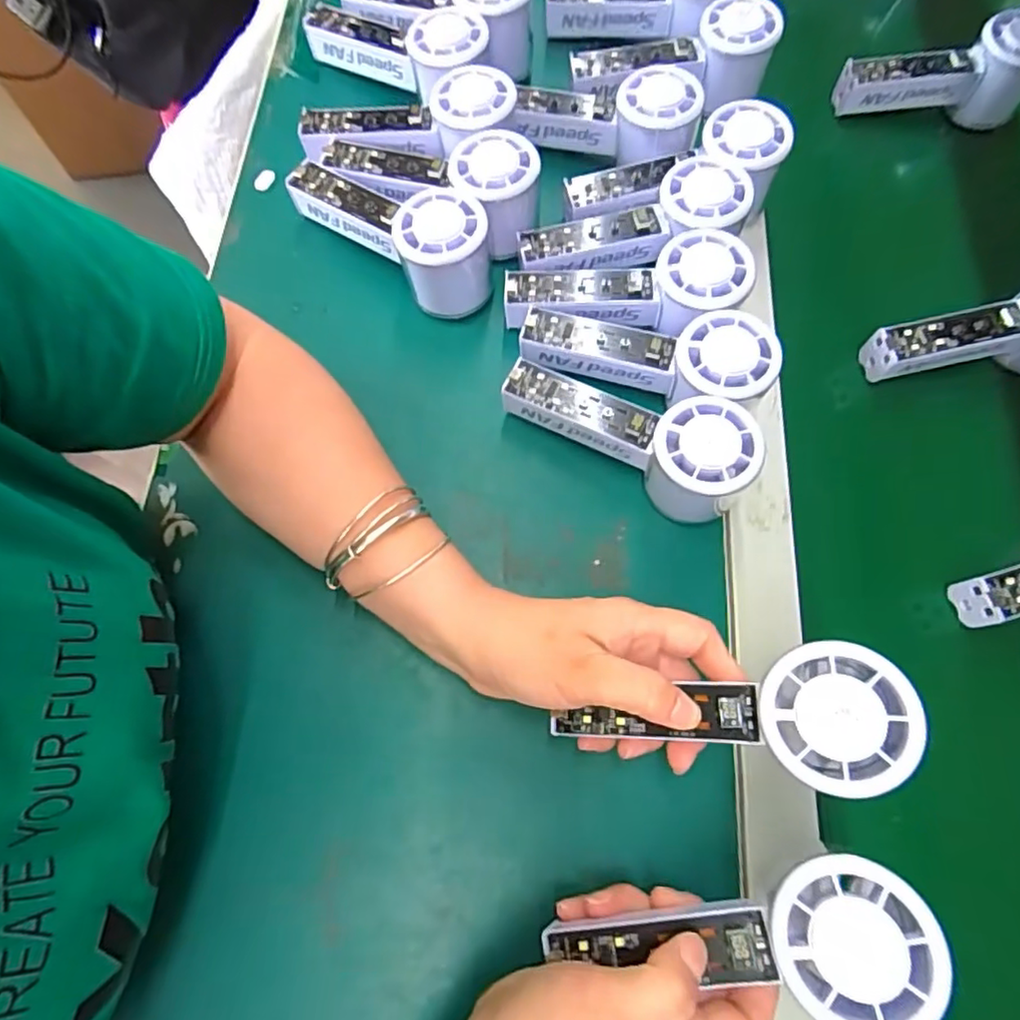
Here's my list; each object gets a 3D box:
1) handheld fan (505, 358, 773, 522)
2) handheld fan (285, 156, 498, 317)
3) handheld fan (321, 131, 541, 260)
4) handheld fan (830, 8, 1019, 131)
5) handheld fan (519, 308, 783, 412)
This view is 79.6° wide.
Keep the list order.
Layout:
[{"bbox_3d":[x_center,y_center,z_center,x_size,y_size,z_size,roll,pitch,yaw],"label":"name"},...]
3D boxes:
[{"bbox_3d":[0.070,-0.051,0.364,0.146,0.060,0.051,32,72,8],"label":"handheld fan"},{"bbox_3d":[-0.075,-0.191,0.404,0.151,0.061,0.058,36,73,10],"label":"handheld fan"},{"bbox_3d":[-0.050,-0.225,0.415,0.154,0.057,0.057,24,72,6],"label":"handheld fan"},{"bbox_3d":[0.339,-0.349,0.486,0.150,0.063,0.048,0,71,-2],"label":"handheld fan"},{"bbox_3d":[0.082,-0.092,0.377,0.152,0.041,0.059,11,71,19],"label":"handheld fan"}]

